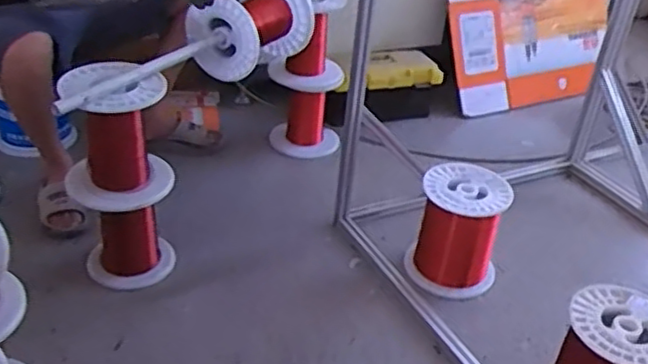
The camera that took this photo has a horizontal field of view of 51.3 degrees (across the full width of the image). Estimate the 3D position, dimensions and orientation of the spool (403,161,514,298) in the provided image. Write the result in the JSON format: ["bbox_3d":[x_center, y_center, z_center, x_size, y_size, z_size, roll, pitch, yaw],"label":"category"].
[{"bbox_3d":[0.316,0.111,1.585,0.208,0.238,0.185,12,33,10],"label":"spool"}]

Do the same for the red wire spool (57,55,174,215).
[{"bbox_3d":[-0.437,-0.099,1.423,0.216,0.256,0.193,-7,34,-19],"label":"red wire spool"}]

